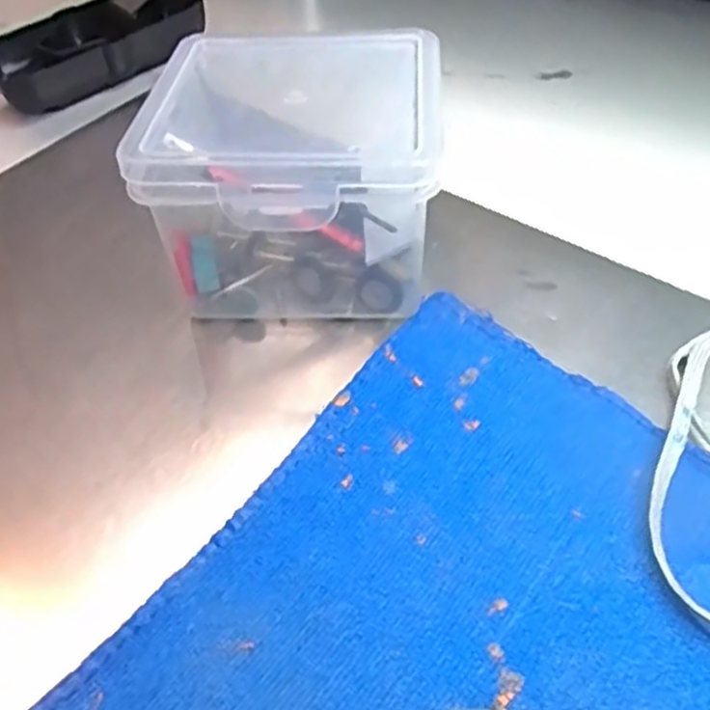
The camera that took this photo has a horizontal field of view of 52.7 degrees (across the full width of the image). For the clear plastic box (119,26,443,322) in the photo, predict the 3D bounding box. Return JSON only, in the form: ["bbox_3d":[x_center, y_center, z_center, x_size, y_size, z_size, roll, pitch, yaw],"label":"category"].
[{"bbox_3d":[-0.017,-0.060,0.237,0.087,0.065,0.086,-1,49,4],"label":"clear plastic box"}]

